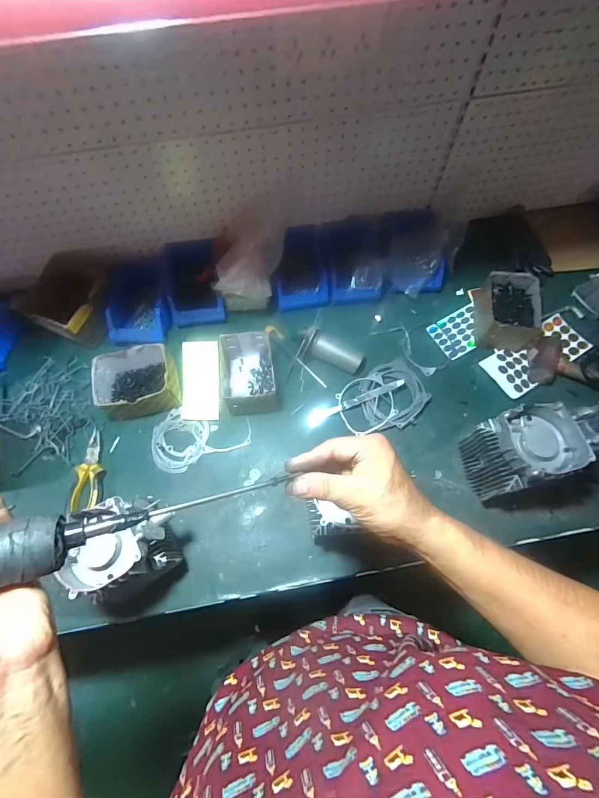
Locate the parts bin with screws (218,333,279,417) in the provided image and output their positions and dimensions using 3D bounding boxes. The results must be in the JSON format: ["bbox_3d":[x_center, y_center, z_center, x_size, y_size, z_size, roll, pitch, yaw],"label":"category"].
[{"bbox_3d":[-0.109,-0.052,0.829,0.114,0.089,0.156,-7,73,-5],"label":"parts bin with screws"}]

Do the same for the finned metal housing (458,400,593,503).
[{"bbox_3d":[0.382,0.099,0.704,0.116,0.211,0.126,-13,73,-6],"label":"finned metal housing"}]

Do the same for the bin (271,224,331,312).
[{"bbox_3d":[0.001,-0.306,0.923,0.124,0.095,0.166,-6,73,-4],"label":"bin"}]

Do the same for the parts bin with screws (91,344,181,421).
[{"bbox_3d":[-0.336,-0.036,0.809,0.158,0.084,0.147,-11,73,-6],"label":"parts bin with screws"}]

